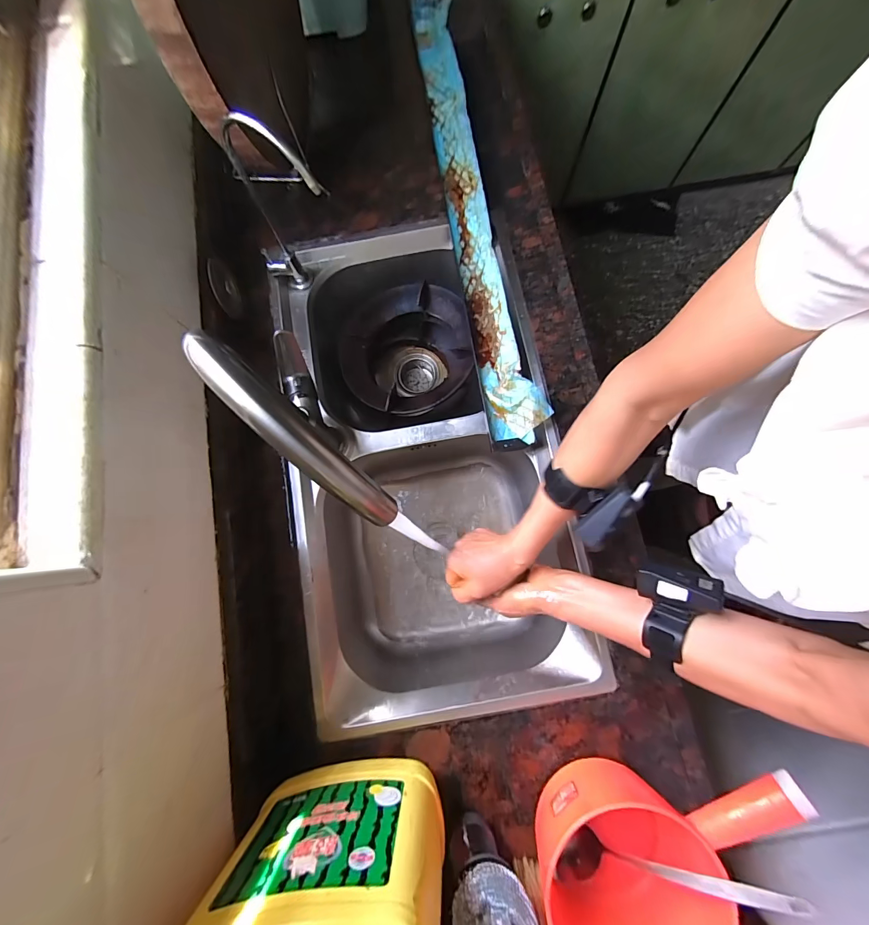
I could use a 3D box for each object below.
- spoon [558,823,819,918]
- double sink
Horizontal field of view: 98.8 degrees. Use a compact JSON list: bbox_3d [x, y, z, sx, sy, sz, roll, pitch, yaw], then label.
[{"bbox_3d":[0.239,0.428,0.384,0.229,0.040,0.034,-20,78,31],"label":"spoon"},{"bbox_3d":[-0.024,-0.010,0.638,0.386,0.224,0.745,-8,78,0],"label":"double sink"}]

